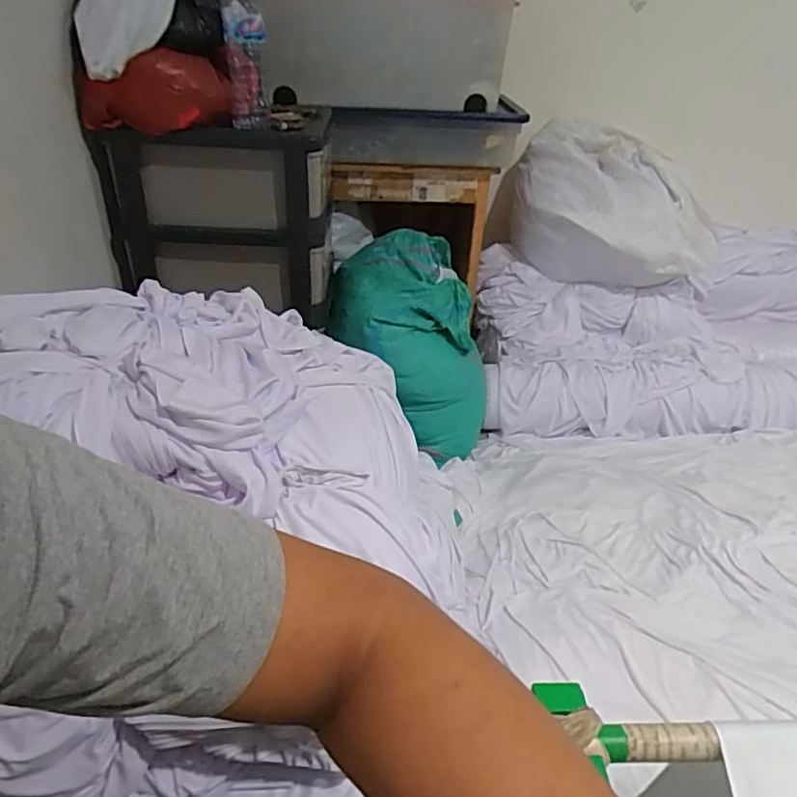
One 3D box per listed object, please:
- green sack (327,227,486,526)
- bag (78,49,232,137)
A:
[{"bbox_3d":[0.024,-0.166,1.776,0.418,0.440,0.525,1,34,-3],"label":"green sack"},{"bbox_3d":[-0.518,-0.649,1.293,0.305,0.145,0.072,-9,38,-14],"label":"bag"}]

